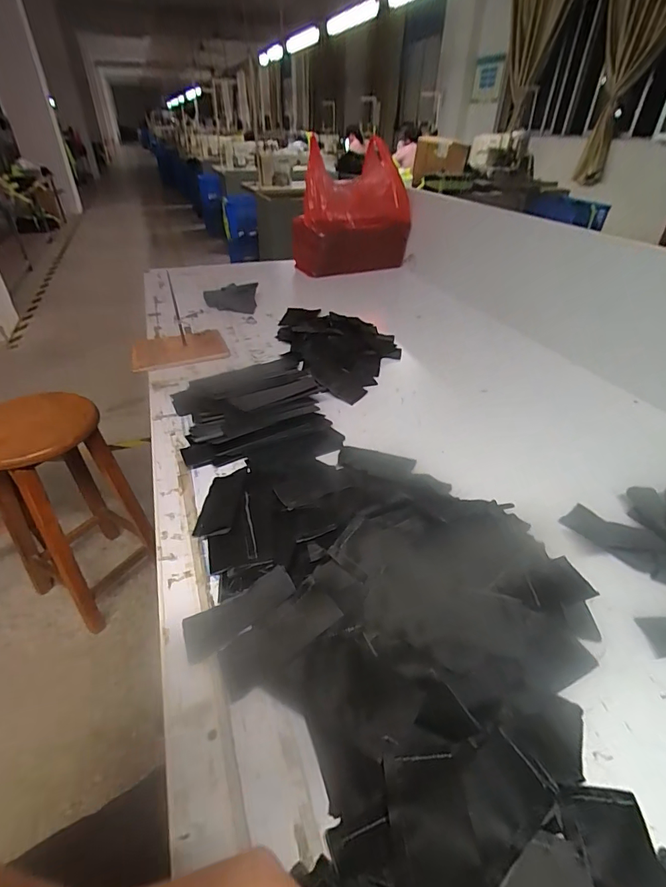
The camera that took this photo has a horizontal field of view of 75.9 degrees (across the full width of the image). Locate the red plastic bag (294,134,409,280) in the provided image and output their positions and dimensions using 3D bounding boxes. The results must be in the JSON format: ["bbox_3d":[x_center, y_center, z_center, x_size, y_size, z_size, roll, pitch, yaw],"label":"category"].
[{"bbox_3d":[0.070,-0.727,1.374,0.361,0.340,0.195,-18,40,-23],"label":"red plastic bag"}]

